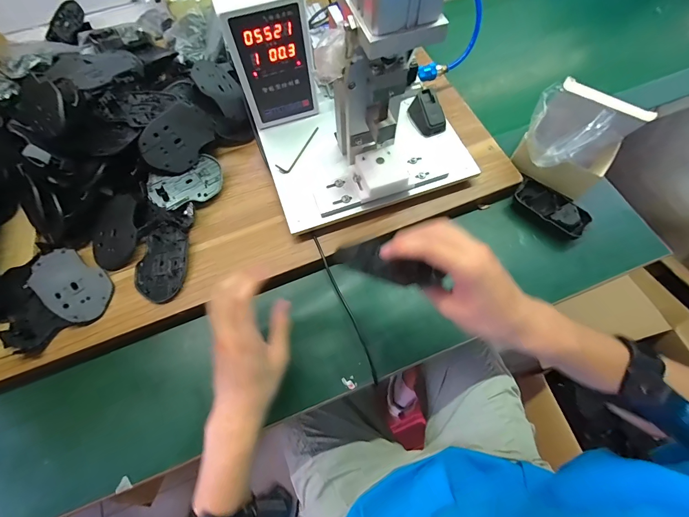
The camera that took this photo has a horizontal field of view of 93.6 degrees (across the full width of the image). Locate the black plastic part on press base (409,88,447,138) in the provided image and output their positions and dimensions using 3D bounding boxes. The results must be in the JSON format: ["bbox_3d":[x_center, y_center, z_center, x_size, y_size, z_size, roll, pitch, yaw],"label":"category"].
[{"bbox_3d":[0.133,-0.234,0.518,0.040,0.037,0.065,-28,70,-10],"label":"black plastic part on press base"}]

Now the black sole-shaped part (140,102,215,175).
[{"bbox_3d":[-0.248,-0.184,0.488,0.007,0.073,0.114,6,62,52],"label":"black sole-shaped part"}]

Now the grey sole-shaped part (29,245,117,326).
[{"bbox_3d":[-0.375,0.038,0.446,0.107,0.007,0.074,37,61,-5],"label":"grey sole-shaped part"}]

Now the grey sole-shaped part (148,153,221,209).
[{"bbox_3d":[-0.240,-0.115,0.494,0.108,0.013,0.064,-26,85,-22],"label":"grey sole-shaped part"}]

